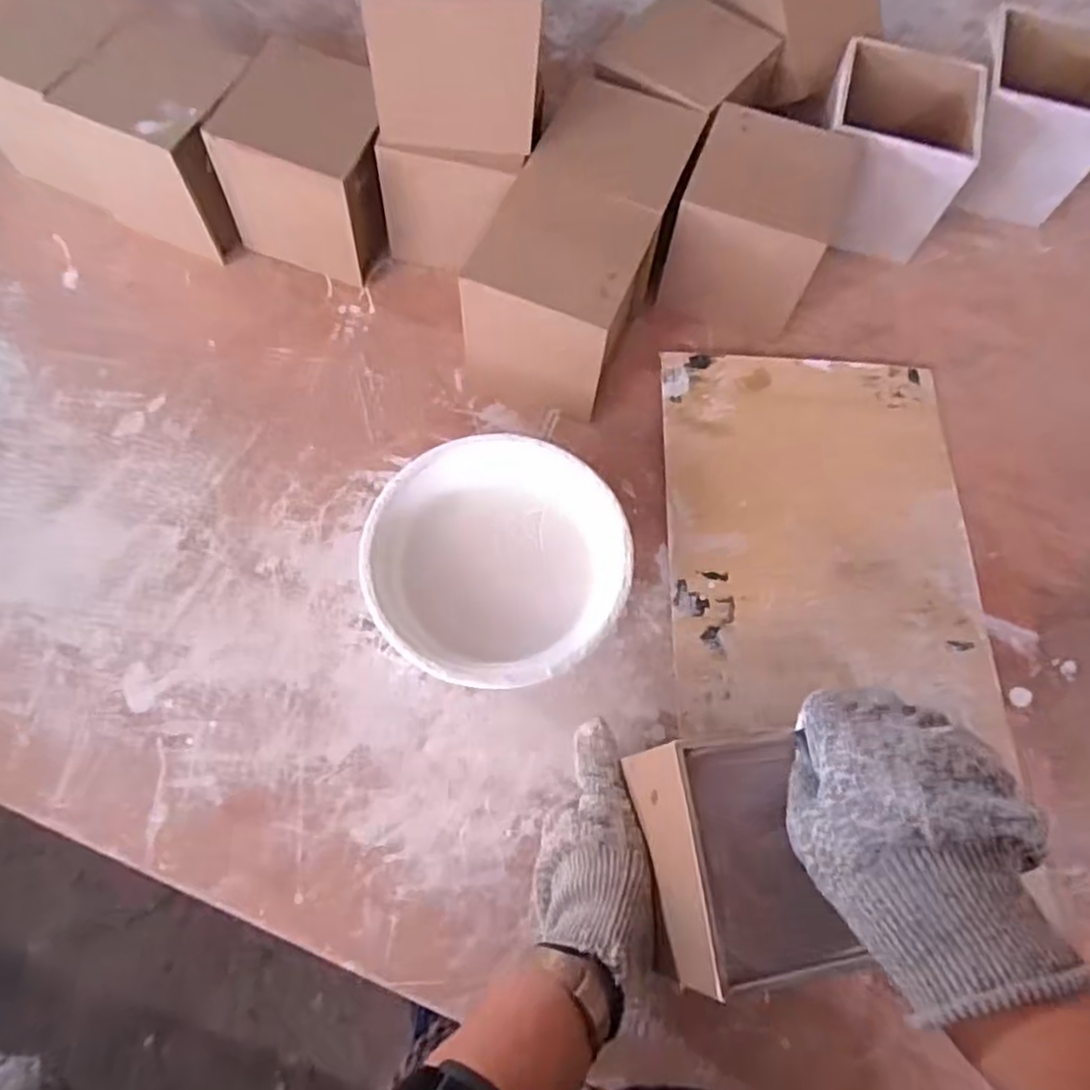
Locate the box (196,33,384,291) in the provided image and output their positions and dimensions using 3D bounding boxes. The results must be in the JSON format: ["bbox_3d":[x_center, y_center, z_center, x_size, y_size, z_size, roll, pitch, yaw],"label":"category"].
[{"bbox_3d":[-0.181,-0.295,0.556,0.119,0.119,0.100,16,70,3],"label":"box"}]

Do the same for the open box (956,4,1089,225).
[{"bbox_3d":[0.425,-0.372,0.613,0.113,0.106,0.125,17,70,4],"label":"open box"}]

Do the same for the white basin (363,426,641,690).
[{"bbox_3d":[-0.031,0.012,0.478,0.167,0.058,0.169,1,70,-2],"label":"white basin"}]

